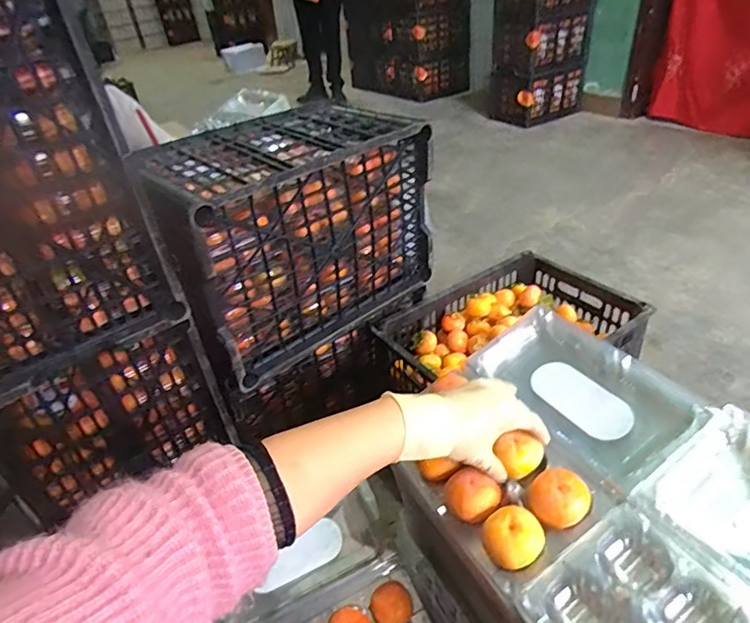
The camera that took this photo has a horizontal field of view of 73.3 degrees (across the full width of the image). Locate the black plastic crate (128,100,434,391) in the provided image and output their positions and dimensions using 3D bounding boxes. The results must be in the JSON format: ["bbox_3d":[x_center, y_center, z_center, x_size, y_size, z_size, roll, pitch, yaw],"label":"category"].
[{"bbox_3d":[-0.159,-0.155,0.961,0.486,0.335,0.296,-32,43,-32],"label":"black plastic crate"}]

